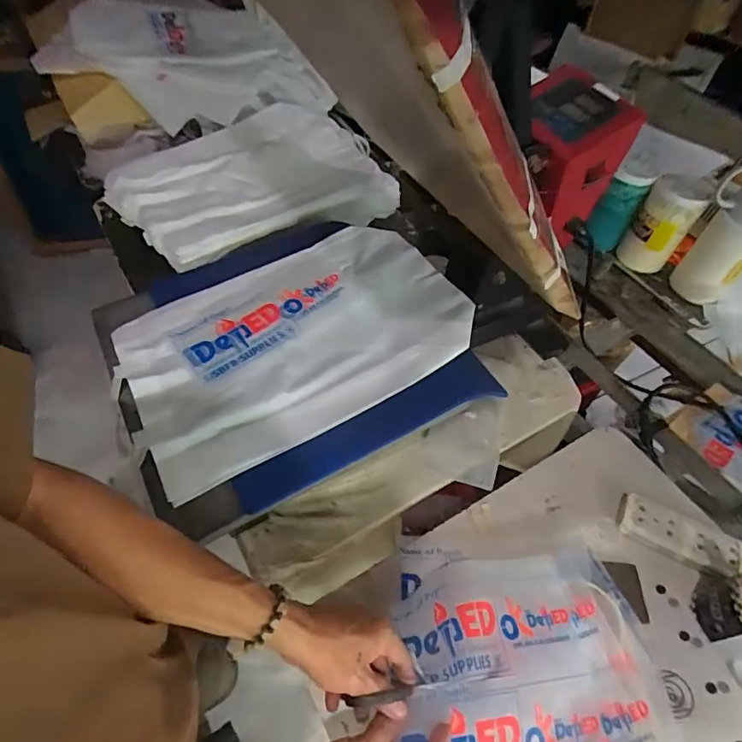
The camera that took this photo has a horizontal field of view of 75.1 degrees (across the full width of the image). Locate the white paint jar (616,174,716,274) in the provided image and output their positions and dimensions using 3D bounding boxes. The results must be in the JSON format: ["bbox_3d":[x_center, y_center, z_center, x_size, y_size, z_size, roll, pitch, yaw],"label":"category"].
[{"bbox_3d":[0.529,-0.264,0.881,0.090,0.171,0.071,35,58,19],"label":"white paint jar"}]

